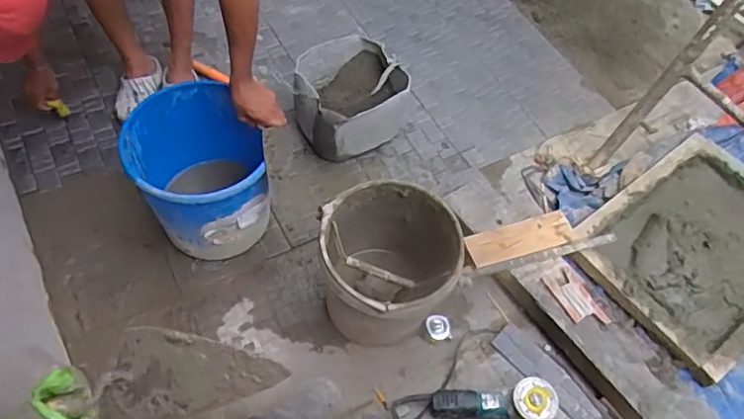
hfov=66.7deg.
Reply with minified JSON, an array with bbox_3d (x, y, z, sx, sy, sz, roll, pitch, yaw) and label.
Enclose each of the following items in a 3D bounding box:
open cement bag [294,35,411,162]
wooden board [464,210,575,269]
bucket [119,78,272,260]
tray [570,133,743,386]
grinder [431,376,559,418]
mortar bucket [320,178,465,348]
[{"bbox_3d":[-0.065,-0.312,1.630,0.321,0.238,0.283,-14,60,-14],"label":"open cement bag"},{"bbox_3d":[0.379,0.074,1.441,0.280,0.018,0.095,-14,60,-14],"label":"wooden board"},{"bbox_3d":[-0.411,-0.086,1.385,0.307,0.295,0.324,-13,60,-13],"label":"bucket"},{"bbox_3d":[0.892,0.100,1.527,0.637,0.066,0.493,-34,67,-20],"label":"tray"},{"bbox_3d":[0.275,0.449,1.285,0.267,0.094,0.103,-4,58,-8],"label":"grinder"},{"bbox_3d":[0.040,0.141,1.315,0.292,0.338,0.296,1,60,-2],"label":"mortar bucket"}]

